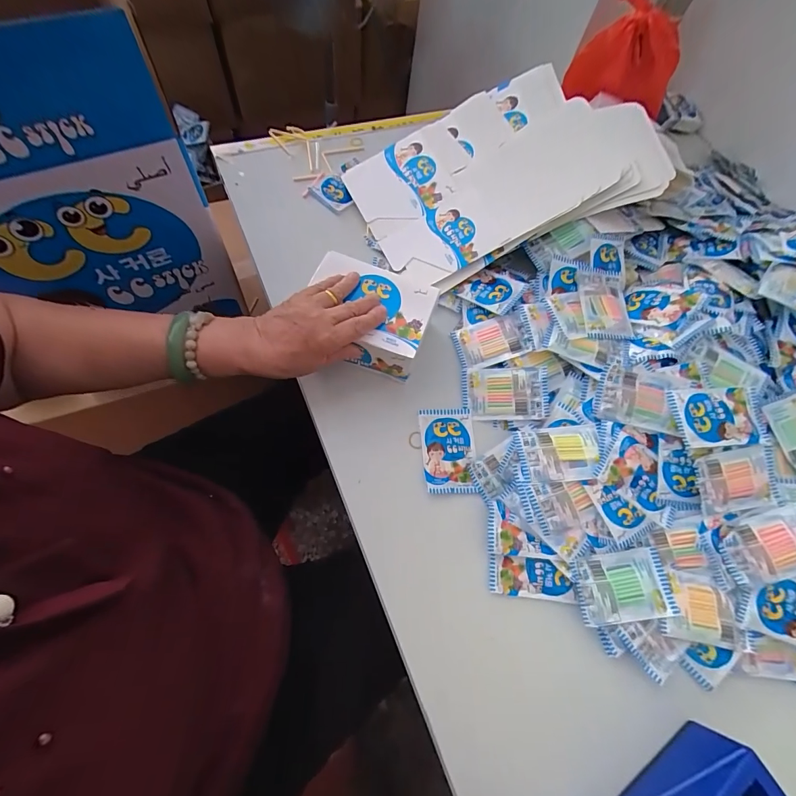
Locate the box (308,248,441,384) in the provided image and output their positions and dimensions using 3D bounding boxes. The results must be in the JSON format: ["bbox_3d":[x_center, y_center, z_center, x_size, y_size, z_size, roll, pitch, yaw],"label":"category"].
[{"bbox_3d":[-0.037,-0.100,0.474,0.146,0.057,0.109,18,71,7],"label":"box"}]

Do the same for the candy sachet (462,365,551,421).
[{"bbox_3d":[0.132,-0.006,0.483,0.102,0.007,0.065,-2,78,10],"label":"candy sachet"}]

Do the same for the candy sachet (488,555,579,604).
[{"bbox_3d":[0.142,0.190,0.412,0.089,0.012,0.040,8,67,-3],"label":"candy sachet"}]

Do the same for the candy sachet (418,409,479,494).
[{"bbox_3d":[0.060,0.060,0.458,0.063,0.009,0.099,-1,67,-7],"label":"candy sachet"}]

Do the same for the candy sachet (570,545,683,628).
[{"bbox_3d":[0.234,0.195,0.405,0.099,0.009,0.063,-5,68,-9],"label":"candy sachet"}]

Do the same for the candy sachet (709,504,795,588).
[{"bbox_3d":[0.394,0.155,0.409,0.102,0.013,0.062,-11,69,-11],"label":"candy sachet"}]

